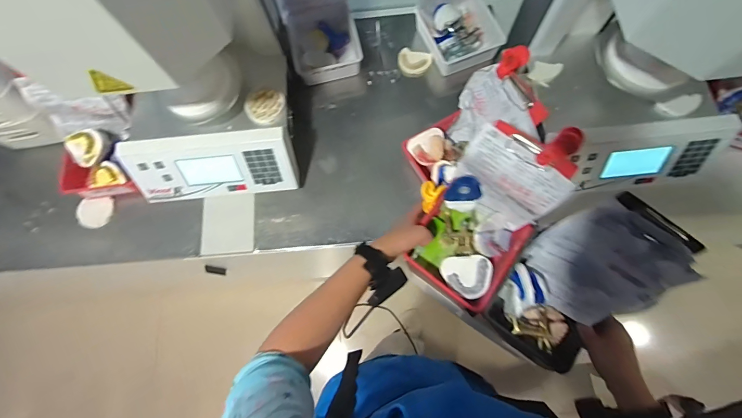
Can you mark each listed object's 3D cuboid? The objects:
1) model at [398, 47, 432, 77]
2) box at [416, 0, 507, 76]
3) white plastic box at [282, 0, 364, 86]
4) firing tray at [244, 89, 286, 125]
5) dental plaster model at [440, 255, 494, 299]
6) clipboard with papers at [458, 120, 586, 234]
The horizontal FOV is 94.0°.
[{"bbox_3d":[0.104,-0.357,0.846,0.080,0.020,0.065,18,74,6],"label":"model"},{"bbox_3d":[0.210,-0.448,0.774,0.165,0.197,0.235,-26,75,-7],"label":"box"},{"bbox_3d":[-0.115,-0.423,0.778,0.160,0.189,0.203,-11,74,-3],"label":"white plastic box"},{"bbox_3d":[-0.211,-0.207,0.693,0.072,0.018,0.071,21,75,7],"label":"firing tray"},{"bbox_3d":[0.159,0.113,0.568,0.080,0.025,0.071,-8,57,3],"label":"dental plaster model"},{"bbox_3d":[0.208,-0.048,0.521,0.146,0.215,0.029,37,62,9],"label":"clipboard with papers"}]

